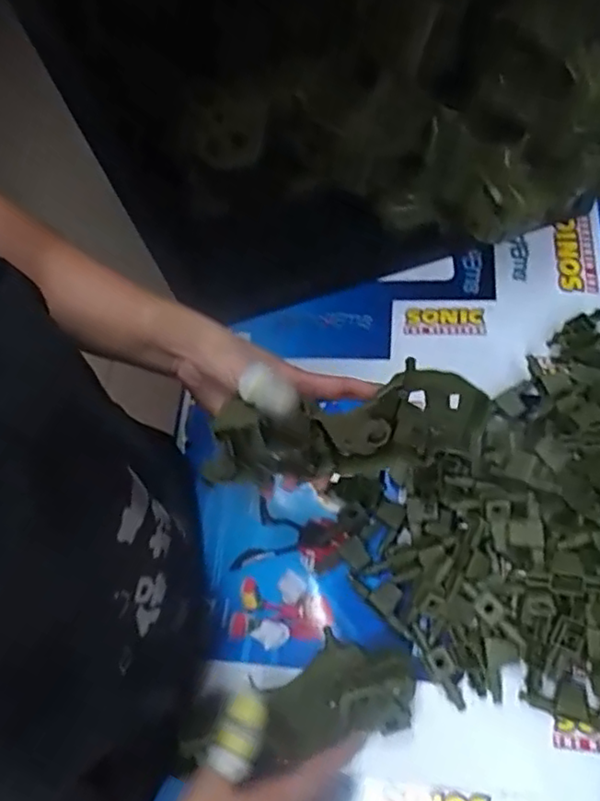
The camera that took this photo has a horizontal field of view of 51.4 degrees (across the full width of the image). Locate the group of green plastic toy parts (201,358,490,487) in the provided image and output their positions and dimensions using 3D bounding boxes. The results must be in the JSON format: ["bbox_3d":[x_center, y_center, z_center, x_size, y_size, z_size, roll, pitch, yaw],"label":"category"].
[{"bbox_3d":[0.030,0.019,0.415,0.182,0.054,0.051,-9,65,0],"label":"group of green plastic toy parts"}]

